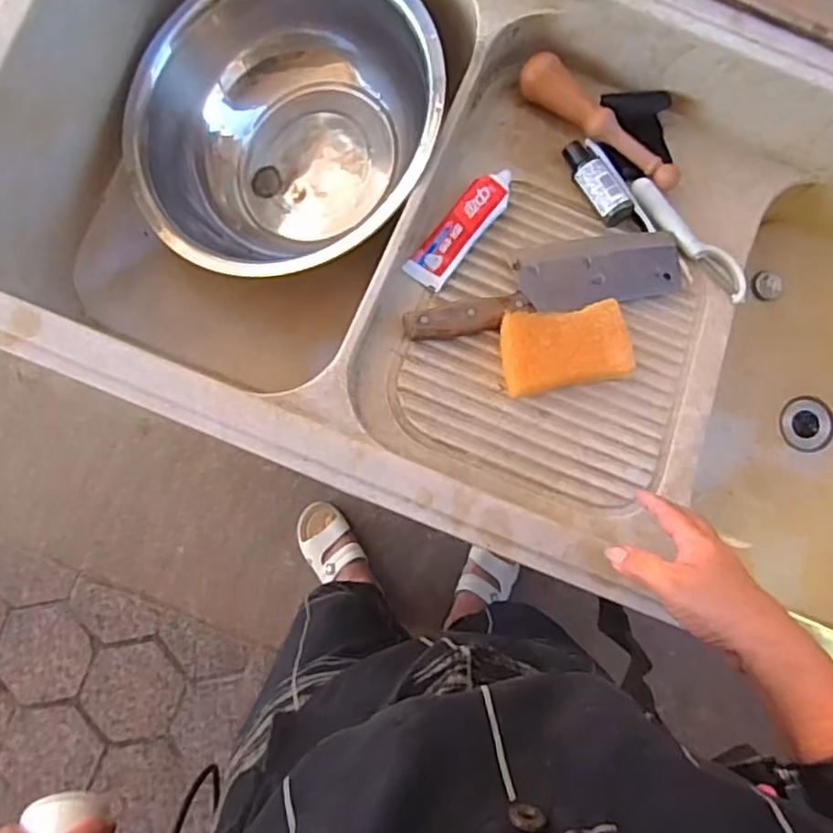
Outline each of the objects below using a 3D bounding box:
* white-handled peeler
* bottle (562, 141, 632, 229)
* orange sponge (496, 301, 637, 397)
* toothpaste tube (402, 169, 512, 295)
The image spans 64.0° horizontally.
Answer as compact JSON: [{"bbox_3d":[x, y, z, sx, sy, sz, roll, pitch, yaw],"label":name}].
[{"bbox_3d":[0.278,-0.181,0.677,0.157,0.012,0.027,44,86,1],"label":"white-handled peeler"},{"bbox_3d":[0.179,-0.238,0.673,0.033,0.029,0.095,-28,75,-4],"label":"bottle"},{"bbox_3d":[0.138,-0.064,0.606,0.121,0.027,0.074,-11,87,-3],"label":"orange sponge"},{"bbox_3d":[0.045,-0.185,0.646,0.039,0.023,0.142,37,86,0],"label":"toothpaste tube"}]

